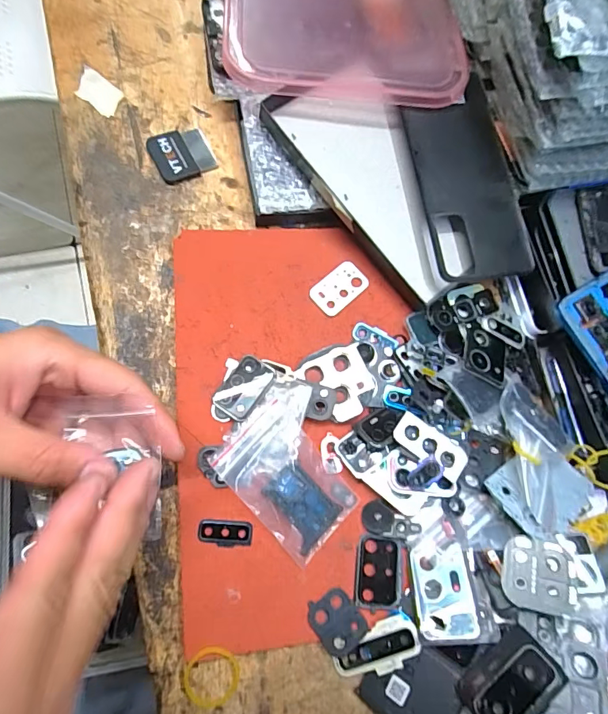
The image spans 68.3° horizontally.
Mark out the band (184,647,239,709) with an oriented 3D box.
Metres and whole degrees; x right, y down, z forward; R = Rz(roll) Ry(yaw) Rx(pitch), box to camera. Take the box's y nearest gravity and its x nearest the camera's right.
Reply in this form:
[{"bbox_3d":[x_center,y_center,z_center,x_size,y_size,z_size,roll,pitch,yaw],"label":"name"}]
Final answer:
[{"bbox_3d":[-0.047,0.165,0.230,0.028,0.004,0.029,2,73,-7],"label":"band"}]

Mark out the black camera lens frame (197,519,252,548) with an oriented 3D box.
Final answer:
[{"bbox_3d":[-0.044,0.098,0.247,0.029,0.004,0.014,6,73,-6],"label":"black camera lens frame"}]

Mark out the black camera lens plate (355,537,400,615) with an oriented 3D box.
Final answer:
[{"bbox_3d":[0.043,0.121,0.251,0.025,0.004,0.036,8,76,0],"label":"black camera lens plate"}]

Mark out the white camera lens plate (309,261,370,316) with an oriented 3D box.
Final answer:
[{"bbox_3d":[0.024,-0.046,0.300,0.038,0.004,0.024,-40,83,-16],"label":"white camera lens plate"}]

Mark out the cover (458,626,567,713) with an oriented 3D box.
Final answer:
[{"bbox_3d":[0.097,0.154,0.211,0.044,0.034,0.007,-43,116,-3],"label":"cover"}]

